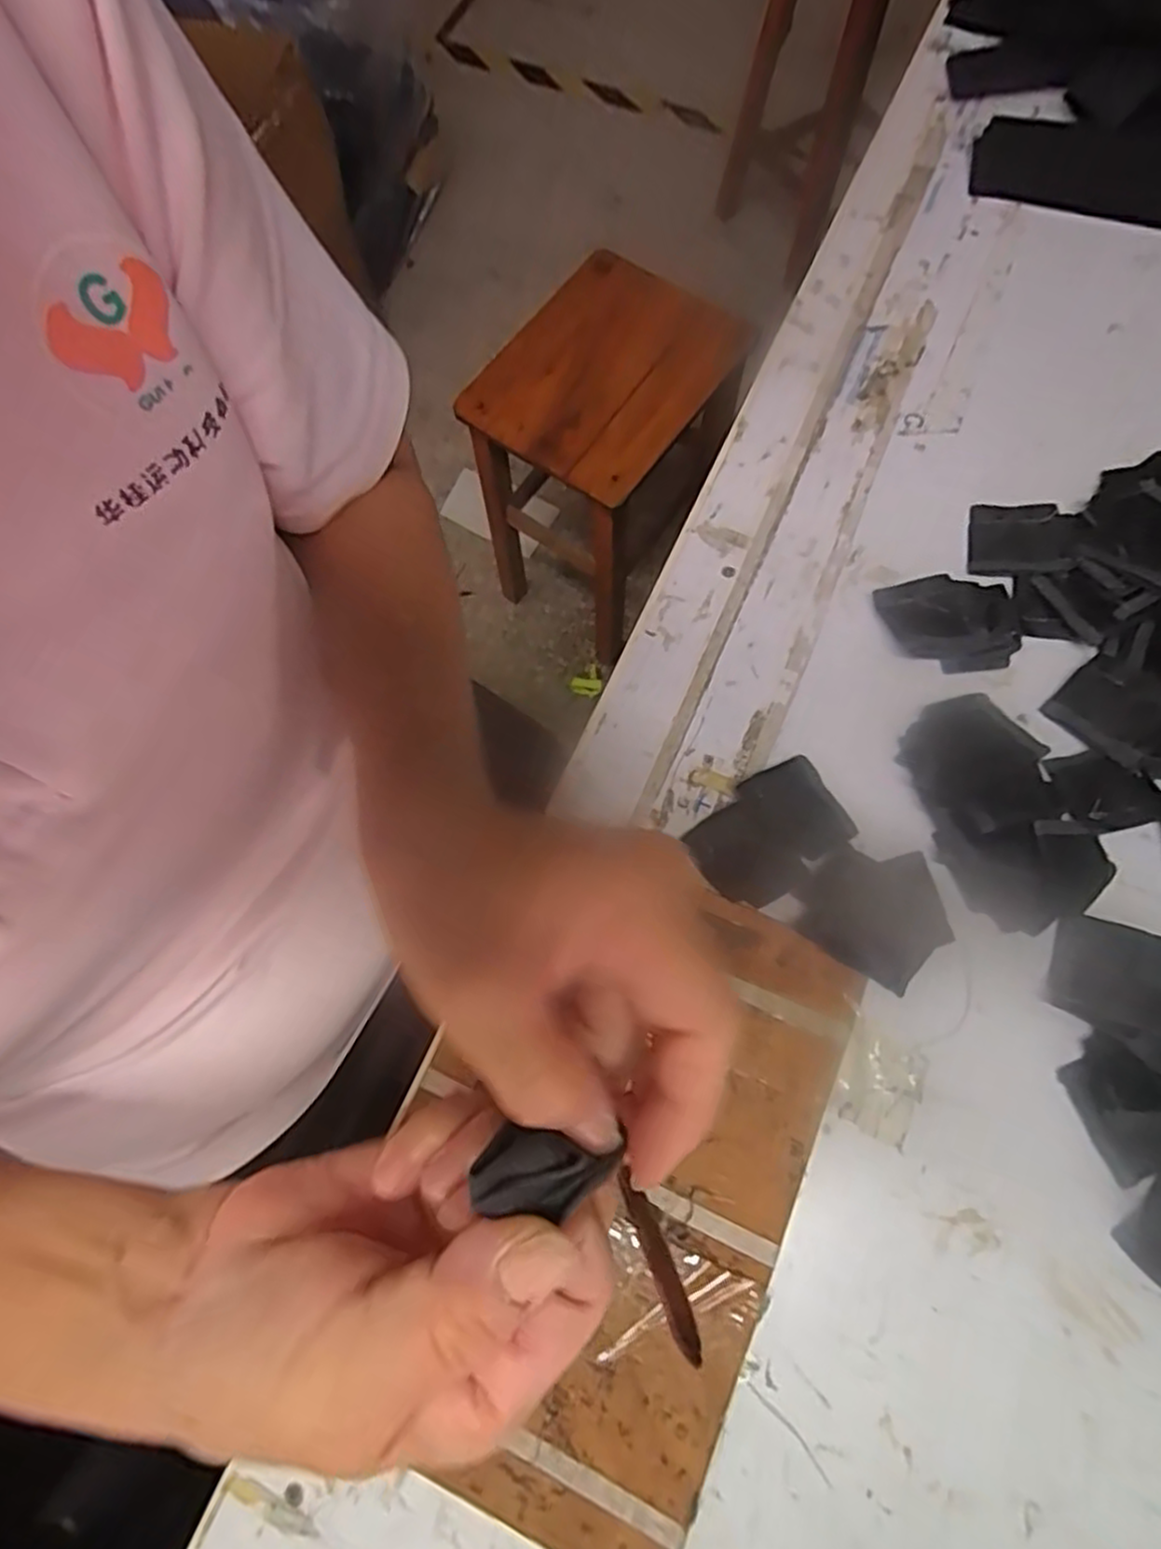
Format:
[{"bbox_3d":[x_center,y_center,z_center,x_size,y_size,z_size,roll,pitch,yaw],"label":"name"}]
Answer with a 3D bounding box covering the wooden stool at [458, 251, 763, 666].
[{"bbox_3d":[0.047,-0.422,1.083,0.274,0.466,0.339,28,75,9],"label":"wooden stool"}]

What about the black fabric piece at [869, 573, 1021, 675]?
[{"bbox_3d":[0.215,-0.086,0.413,0.078,0.012,0.055,-7,72,0],"label":"black fabric piece"}]

